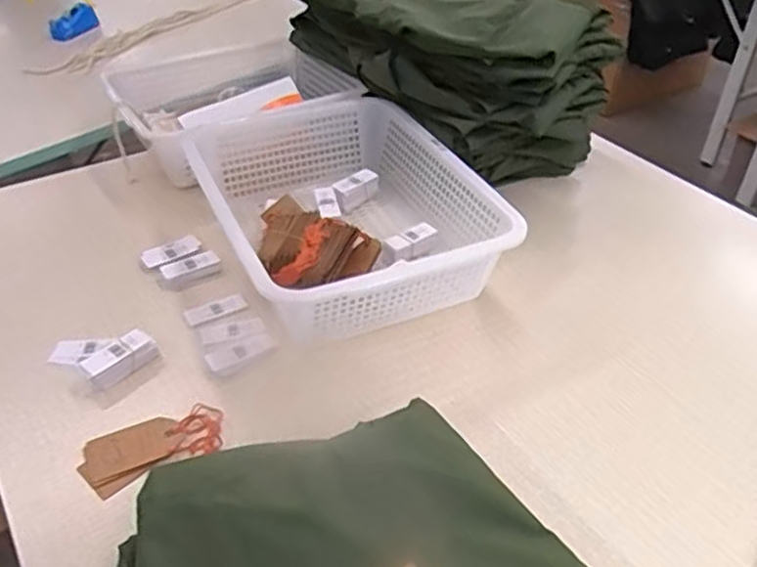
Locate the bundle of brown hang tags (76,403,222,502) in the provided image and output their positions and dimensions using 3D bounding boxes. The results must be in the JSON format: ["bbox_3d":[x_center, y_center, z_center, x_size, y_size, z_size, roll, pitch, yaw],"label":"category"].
[{"bbox_3d":[-0.251,0.178,0.754,0.151,0.011,0.070,-20,44,-26],"label":"bundle of brown hang tags"}]

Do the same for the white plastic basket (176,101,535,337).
[{"bbox_3d":[-0.061,-0.110,1.013,0.355,0.134,0.476,-15,42,-21],"label":"white plastic basket"}]

